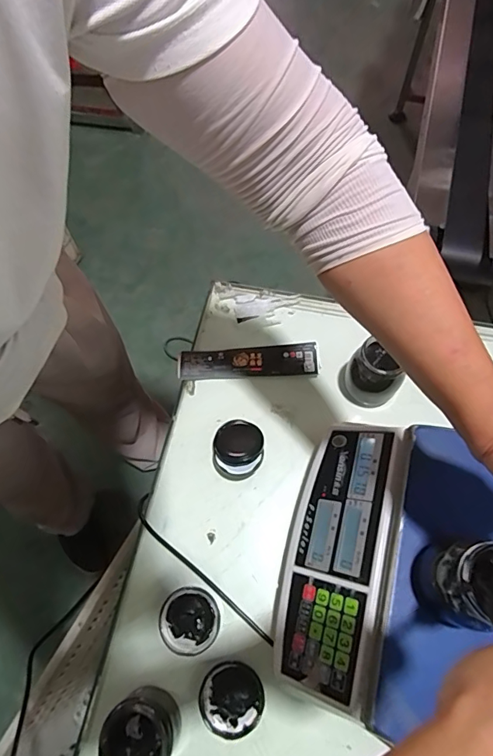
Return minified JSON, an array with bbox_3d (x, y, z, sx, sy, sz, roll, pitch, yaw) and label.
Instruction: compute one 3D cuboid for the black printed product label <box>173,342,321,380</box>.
[{"bbox_3d":[0.001,-0.022,0.602,0.186,0.010,0.048,-1,67,1],"label":"black printed product label"}]

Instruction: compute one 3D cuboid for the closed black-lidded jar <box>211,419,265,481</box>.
[{"bbox_3d":[-0.011,0.085,0.549,0.063,0.034,0.072,-3,67,0],"label":"closed black-lidded jar"}]

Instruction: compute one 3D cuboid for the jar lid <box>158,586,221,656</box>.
[{"bbox_3d":[-0.062,0.261,0.483,0.063,0.009,0.063,-1,67,1],"label":"jar lid"}]

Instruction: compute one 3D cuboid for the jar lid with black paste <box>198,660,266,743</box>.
[{"bbox_3d":[-0.015,0.325,0.454,0.063,0.008,0.062,-19,68,-6],"label":"jar lid with black paste"}]

